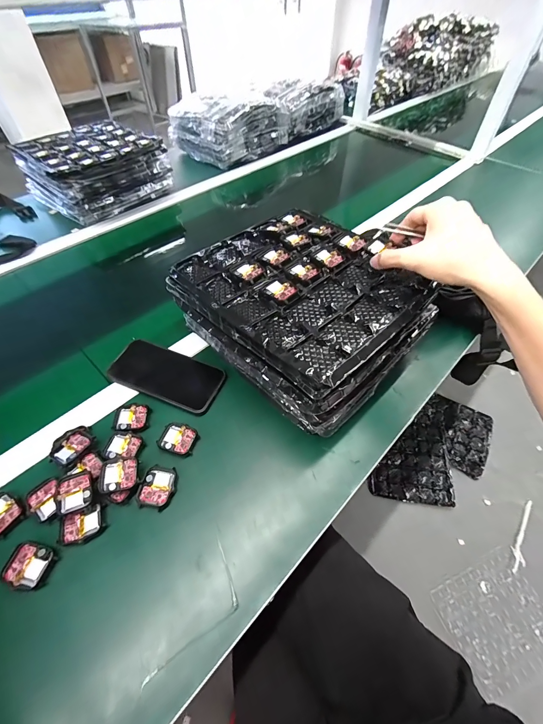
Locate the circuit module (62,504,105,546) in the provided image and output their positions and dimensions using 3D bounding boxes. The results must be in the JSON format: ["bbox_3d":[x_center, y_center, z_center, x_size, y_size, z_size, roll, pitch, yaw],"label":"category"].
[{"bbox_3d":[-0.203,0.176,0.338,0.041,0.009,0.033,-23,55,-17],"label":"circuit module"}]

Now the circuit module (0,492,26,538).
[{"bbox_3d":[-0.295,0.163,0.343,0.046,0.009,0.036,32,58,23],"label":"circuit module"}]

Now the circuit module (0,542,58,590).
[{"bbox_3d":[-0.243,0.203,0.316,0.040,0.007,0.036,12,53,10],"label":"circuit module"}]

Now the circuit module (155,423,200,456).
[{"bbox_3d":[-0.119,0.097,0.400,0.048,0.004,0.038,15,53,12],"label":"circuit module"}]

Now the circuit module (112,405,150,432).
[{"bbox_3d":[-0.184,0.073,0.414,0.043,0.004,0.036,-3,52,-2],"label":"circuit module"}]

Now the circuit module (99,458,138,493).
[{"bbox_3d":[-0.175,0.131,0.366,0.042,0.013,0.036,-7,52,-5],"label":"circuit module"}]

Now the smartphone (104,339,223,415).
[{"bbox_3d":[-0.149,0.019,0.453,0.154,0.009,0.078,22,56,6],"label":"smartphone"}]

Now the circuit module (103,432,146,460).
[{"bbox_3d":[-0.183,0.103,0.390,0.043,0.006,0.034,1,52,2],"label":"circuit module"}]

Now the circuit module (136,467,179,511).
[{"bbox_3d":[-0.132,0.144,0.364,0.037,0.004,0.045,8,52,7],"label":"circuit module"}]

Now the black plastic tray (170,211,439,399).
[{"bbox_3d":[0.041,-0.115,0.419,0.249,0.026,0.288,-36,60,-22],"label":"black plastic tray"}]

